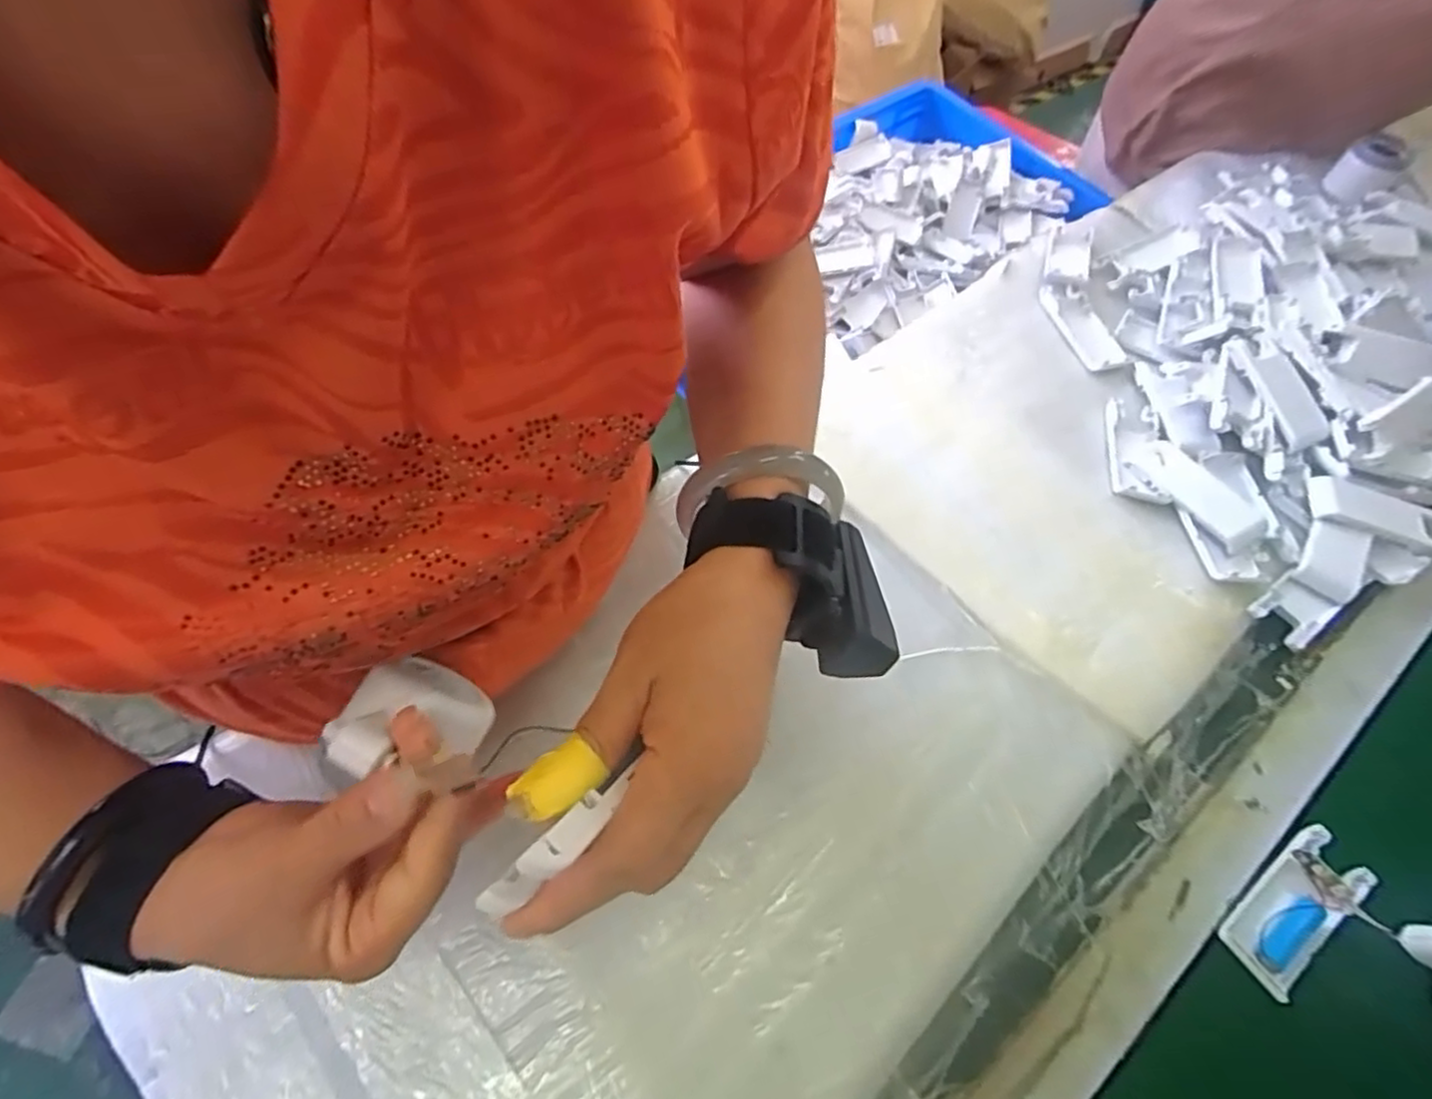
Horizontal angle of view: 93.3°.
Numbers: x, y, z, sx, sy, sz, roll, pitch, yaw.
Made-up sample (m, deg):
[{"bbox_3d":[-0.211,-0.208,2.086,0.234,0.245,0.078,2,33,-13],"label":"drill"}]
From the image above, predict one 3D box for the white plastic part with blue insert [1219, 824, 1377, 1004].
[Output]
[{"bbox_3d":[0.345,0.212,0.399,0.104,0.011,0.042,-29,67,-19],"label":"white plastic part with blue insert"}]

